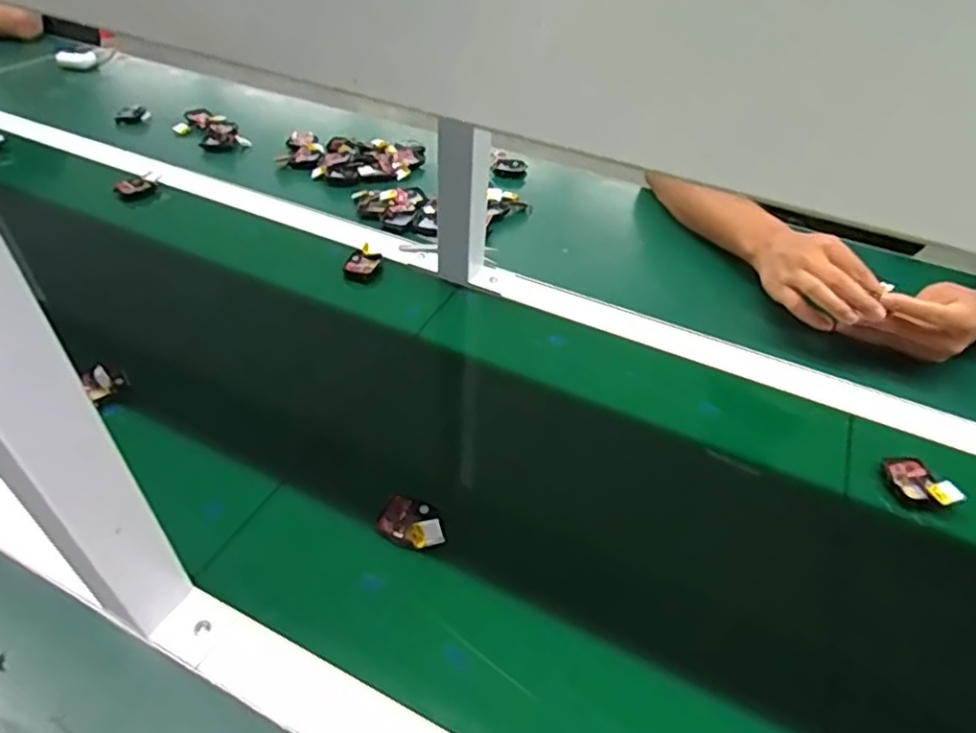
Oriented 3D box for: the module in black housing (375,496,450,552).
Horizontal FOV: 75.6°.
[{"bbox_3d":[-0.054,0.116,0.466,0.055,0.014,0.037,16,45,14],"label":"module in black housing"}]

